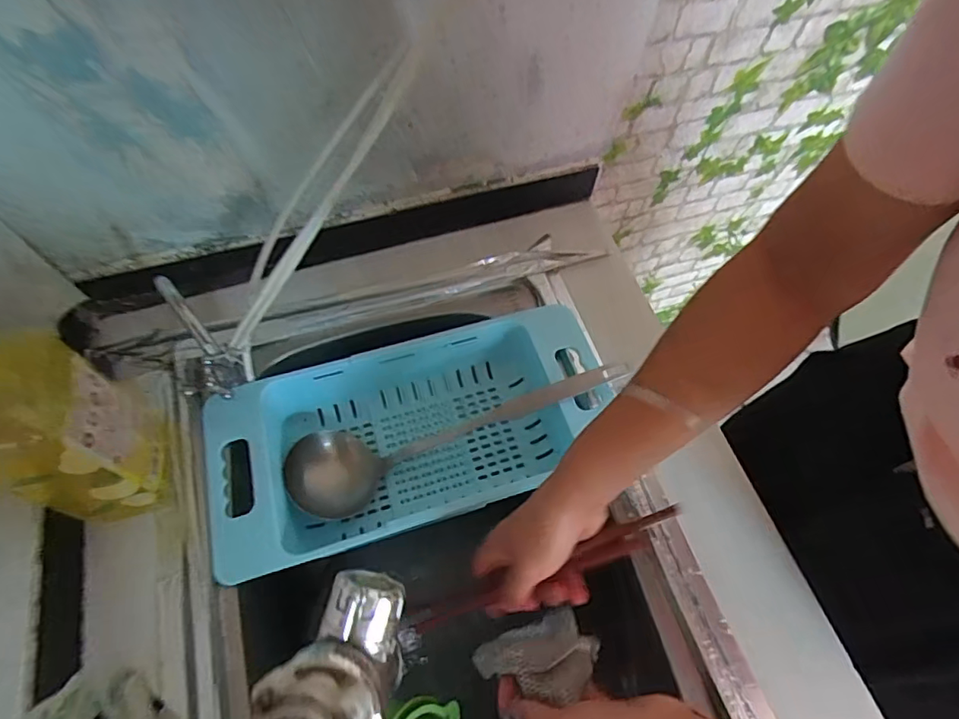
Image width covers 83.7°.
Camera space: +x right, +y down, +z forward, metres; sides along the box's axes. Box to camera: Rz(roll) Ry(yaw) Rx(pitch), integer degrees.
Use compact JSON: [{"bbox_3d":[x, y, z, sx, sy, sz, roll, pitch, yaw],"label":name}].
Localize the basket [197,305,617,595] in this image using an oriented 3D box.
[{"bbox_3d":[-0.062,0.078,0.546,0.386,0.081,0.181,-15,64,-11],"label":"basket"}]

